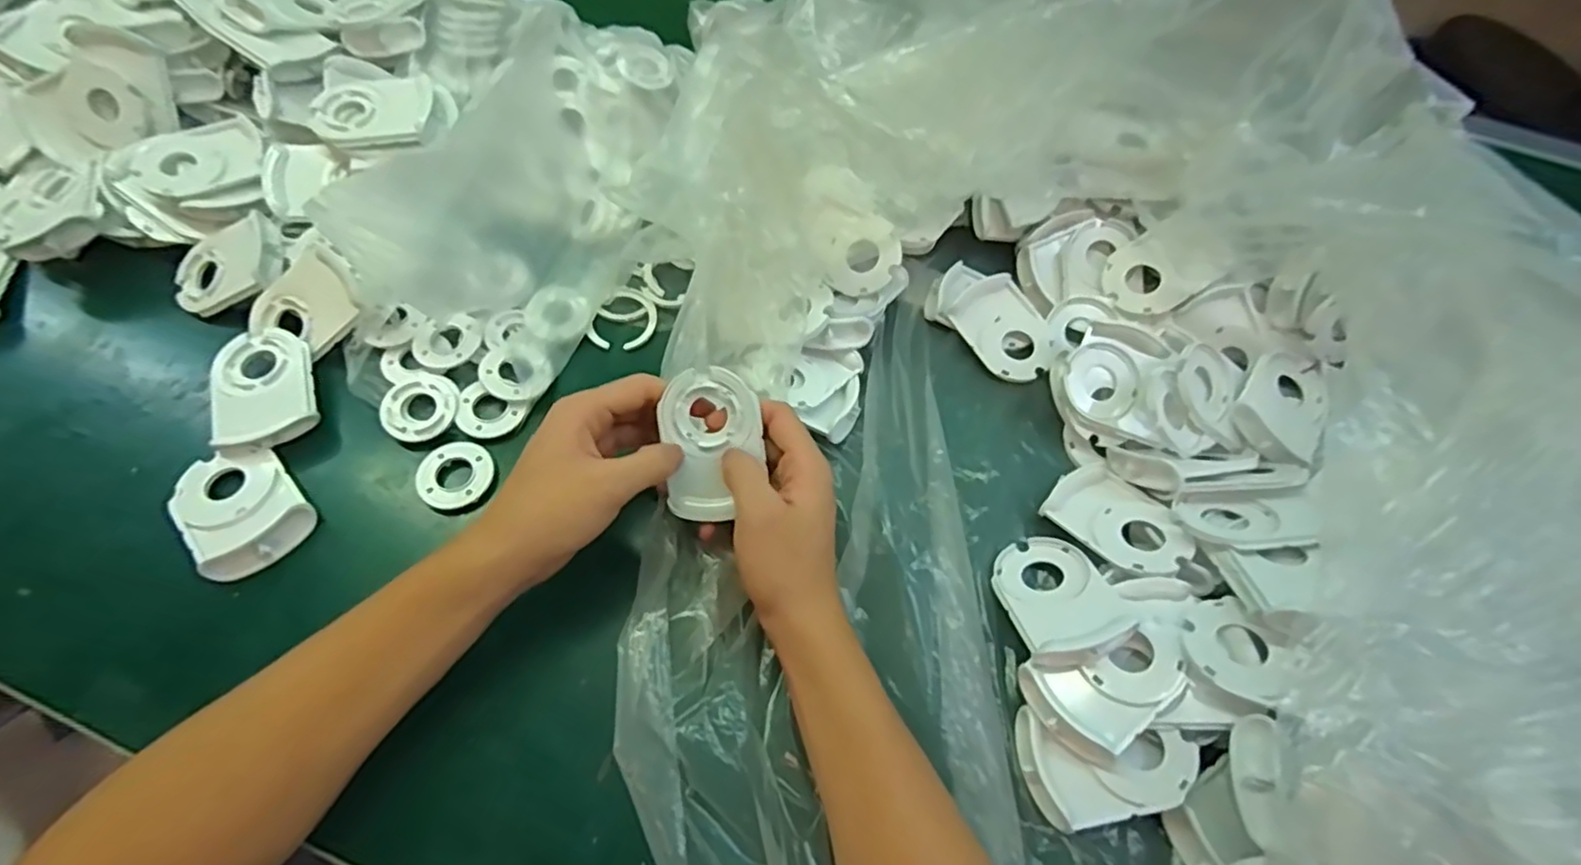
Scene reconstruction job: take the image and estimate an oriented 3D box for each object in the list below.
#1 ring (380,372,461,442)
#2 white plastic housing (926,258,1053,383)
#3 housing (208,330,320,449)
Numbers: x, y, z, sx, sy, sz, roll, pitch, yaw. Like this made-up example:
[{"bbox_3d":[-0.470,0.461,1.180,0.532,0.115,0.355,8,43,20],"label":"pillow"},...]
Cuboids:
[{"bbox_3d":[-0.236,-0.017,0.428,0.042,0.013,0.047,36,64,15],"label":"ring"},{"bbox_3d":[0.149,-0.085,0.488,0.059,0.026,0.101,-37,69,-22],"label":"white plastic housing"},{"bbox_3d":[-0.331,-0.027,0.421,0.058,0.015,0.081,-21,64,-16],"label":"housing"}]

